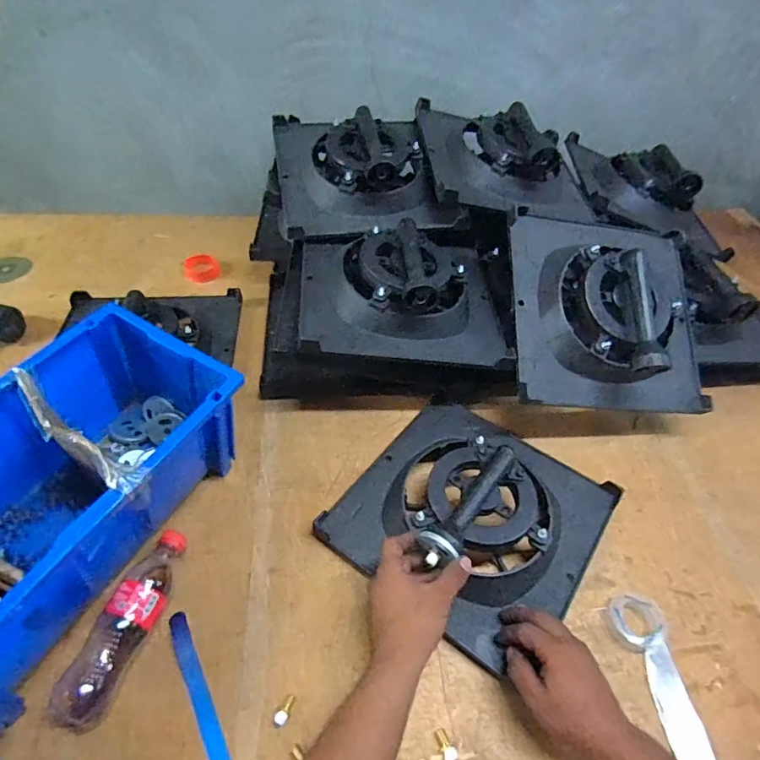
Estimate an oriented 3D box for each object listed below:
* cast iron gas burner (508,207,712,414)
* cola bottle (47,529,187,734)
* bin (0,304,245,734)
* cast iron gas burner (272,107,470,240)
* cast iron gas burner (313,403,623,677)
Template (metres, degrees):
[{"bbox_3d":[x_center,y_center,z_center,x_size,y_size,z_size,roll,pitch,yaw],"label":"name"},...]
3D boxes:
[{"bbox_3d":[0.349,-0.124,0.716,0.301,0.099,0.316,4,73,-14],"label":"cast iron gas burner"},{"bbox_3d":[-0.271,0.254,0.525,0.052,0.051,0.195,14,48,8],"label":"cola bottle"},{"bbox_3d":[-0.356,0.146,0.518,0.197,0.191,0.435,23,50,15],"label":"bin"},{"bbox_3d":[-0.036,-0.374,0.810,0.296,0.091,0.286,-8,65,-6],"label":"cast iron gas burner"},{"bbox_3d":[0.122,0.148,0.618,0.293,0.099,0.292,30,52,21],"label":"cast iron gas burner"}]

